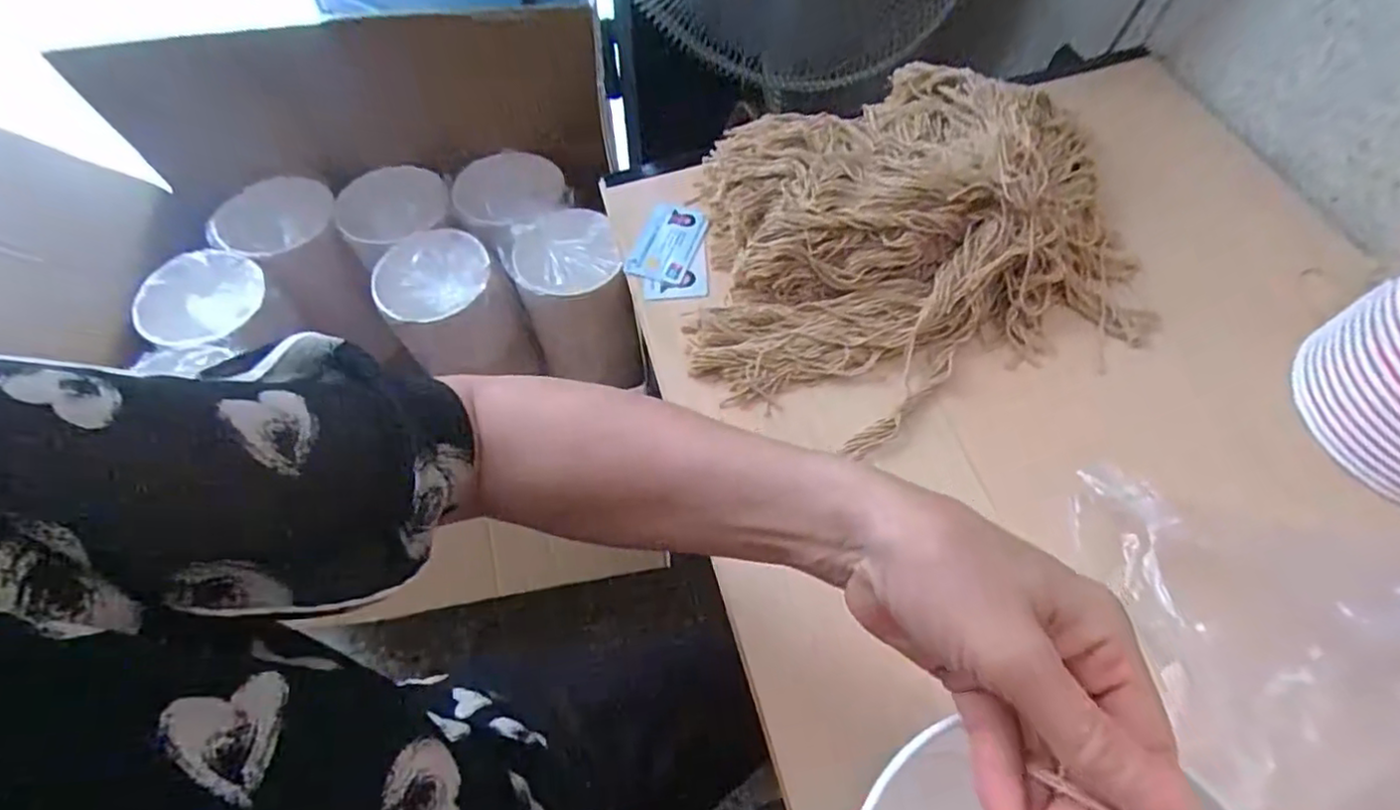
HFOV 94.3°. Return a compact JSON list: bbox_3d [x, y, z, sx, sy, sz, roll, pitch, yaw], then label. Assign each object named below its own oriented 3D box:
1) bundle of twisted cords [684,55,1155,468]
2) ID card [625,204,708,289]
[{"bbox_3d":[0.154,-0.151,0.533,0.376,0.081,0.322,-21,62,-12],"label":"bundle of twisted cords"},{"bbox_3d":[-0.030,-0.146,0.582,0.055,0.008,0.087,15,64,15],"label":"ID card"}]

